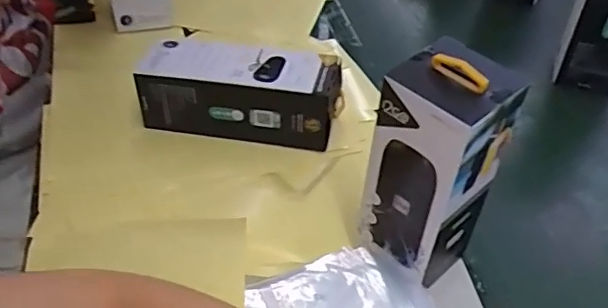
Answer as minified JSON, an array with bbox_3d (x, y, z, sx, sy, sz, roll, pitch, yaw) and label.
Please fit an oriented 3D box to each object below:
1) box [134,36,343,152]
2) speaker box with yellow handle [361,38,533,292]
[{"bbox_3d":[-0.065,-0.067,0.621,0.207,0.070,0.084,7,44,7],"label":"box"},{"bbox_3d":[0.099,0.006,0.466,0.077,0.191,0.087,-33,53,-30],"label":"speaker box with yellow handle"}]

